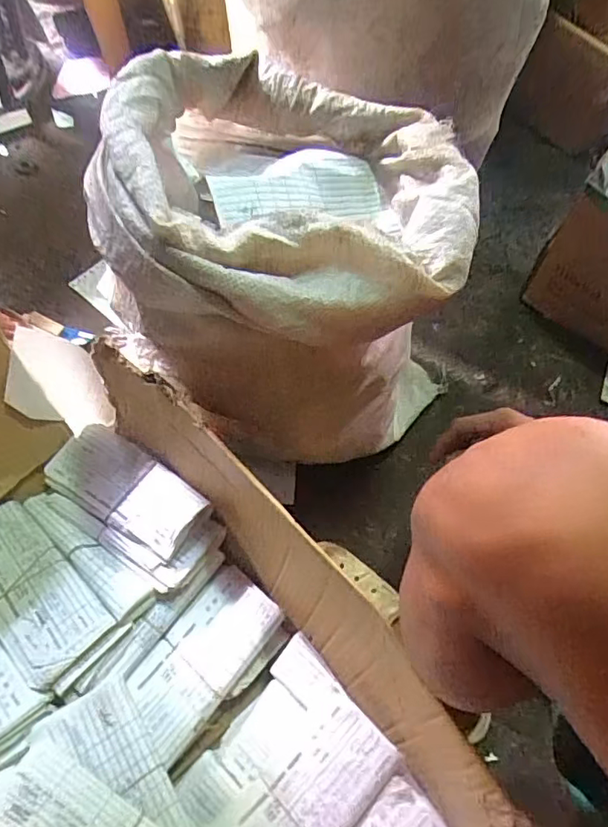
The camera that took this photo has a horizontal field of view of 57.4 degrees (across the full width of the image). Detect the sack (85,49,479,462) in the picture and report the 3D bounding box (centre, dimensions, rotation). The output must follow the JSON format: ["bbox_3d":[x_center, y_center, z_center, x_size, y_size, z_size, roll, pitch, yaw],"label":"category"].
[{"bbox_3d":[0.004,-0.114,0.616,0.325,0.423,0.275,16,59,6],"label":"sack"}]

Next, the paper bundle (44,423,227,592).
[{"bbox_3d":[-0.208,0.102,0.653,0.232,0.057,0.097,38,64,18],"label":"paper bundle"}]

